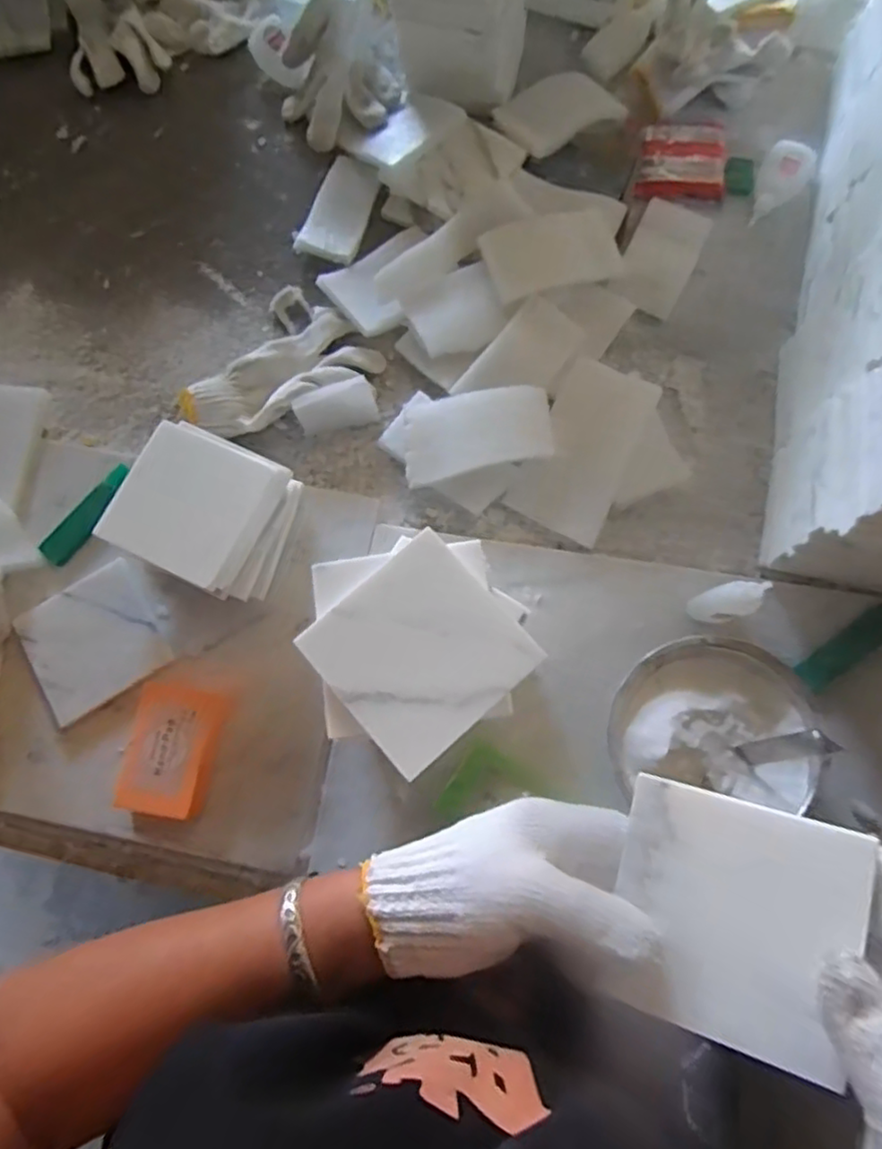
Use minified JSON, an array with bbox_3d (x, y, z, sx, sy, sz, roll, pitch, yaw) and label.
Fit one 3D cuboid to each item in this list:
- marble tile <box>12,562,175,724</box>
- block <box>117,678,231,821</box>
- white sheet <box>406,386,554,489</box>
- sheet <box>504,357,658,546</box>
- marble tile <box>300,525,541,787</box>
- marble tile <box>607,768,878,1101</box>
[{"bbox_3d":[-0.282,0.055,0.541,0.103,0.008,0.099,-32,79,-6],"label":"marble tile"},{"bbox_3d":[-0.206,0.132,0.506,0.062,0.030,0.090,12,78,3],"label":"block"},{"bbox_3d":[0.030,-0.121,0.567,0.124,0.010,0.066,-13,94,1],"label":"white sheet"},{"bbox_3d":[0.121,-0.106,0.566,0.080,0.010,0.143,26,92,9],"label":"sheet"},{"bbox_3d":[-0.012,0.041,0.369,0.100,0.005,0.099,-41,80,-8],"label":"marble tile"},{"bbox_3d":[0.127,0.150,0.293,0.095,0.004,0.097,9,78,26],"label":"marble tile"}]

